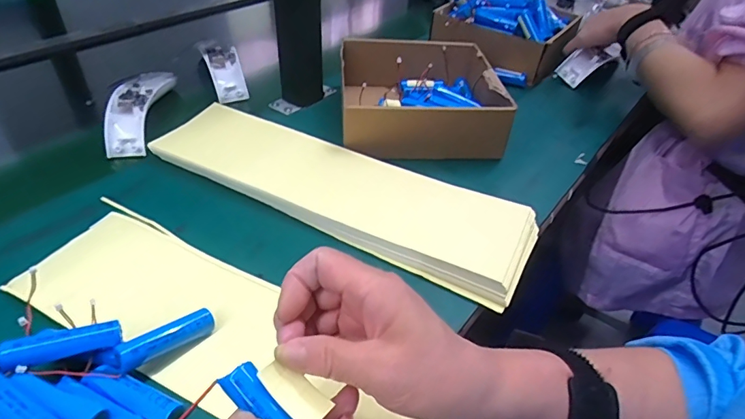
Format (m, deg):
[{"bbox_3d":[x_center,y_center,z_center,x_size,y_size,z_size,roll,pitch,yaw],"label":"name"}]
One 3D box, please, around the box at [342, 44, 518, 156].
[{"bbox_3d":[0.059,-0.150,0.590,0.192,0.071,0.205,1,41,-5],"label":"box"}]

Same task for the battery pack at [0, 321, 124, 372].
[{"bbox_3d":[-0.202,0.089,0.297,0.066,0.020,0.017,-14,44,-21],"label":"battery pack"}]

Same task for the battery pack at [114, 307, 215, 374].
[{"bbox_3d":[-0.146,0.092,0.323,0.017,0.016,0.065,35,35,30],"label":"battery pack"}]

